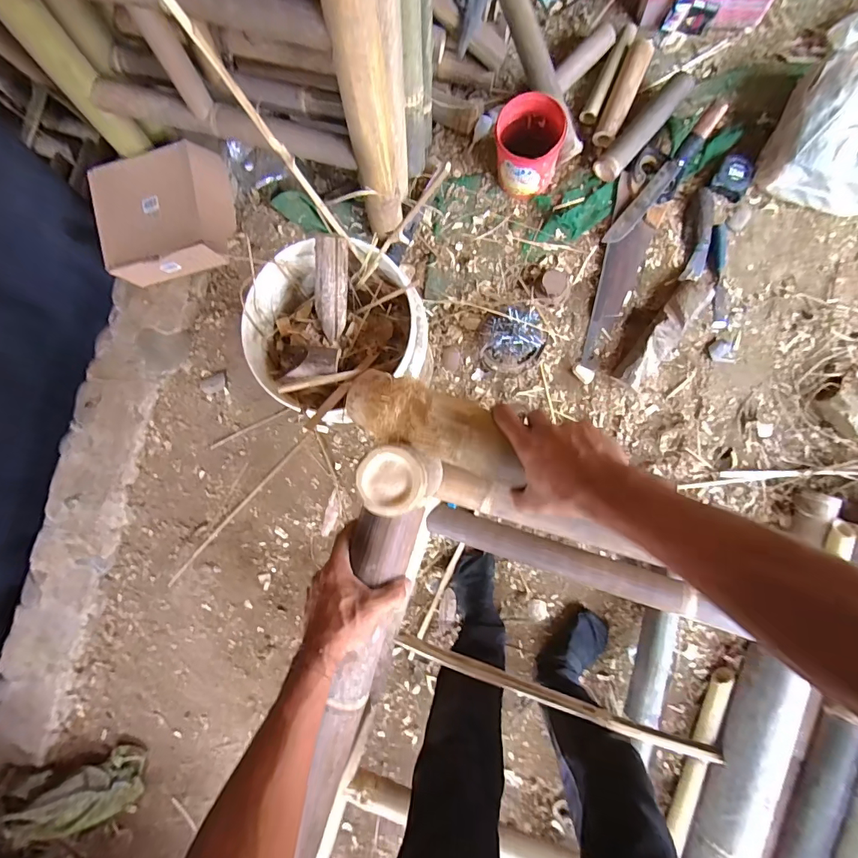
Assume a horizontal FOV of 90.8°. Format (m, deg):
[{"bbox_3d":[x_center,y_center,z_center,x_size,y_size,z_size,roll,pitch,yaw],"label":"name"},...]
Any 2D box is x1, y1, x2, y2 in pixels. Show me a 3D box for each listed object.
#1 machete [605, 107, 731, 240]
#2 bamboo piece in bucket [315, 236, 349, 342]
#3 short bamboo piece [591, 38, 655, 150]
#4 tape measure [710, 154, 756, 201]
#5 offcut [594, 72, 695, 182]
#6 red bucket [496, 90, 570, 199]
[{"bbox_3d":[0.520,-0.555,0.947,0.042,0.027,0.322,41,108,5],"label":"machete"},{"bbox_3d":[-0.168,-0.237,0.723,0.058,0.017,0.168,12,119,7],"label":"bamboo piece in bucket"},{"bbox_3d":[0.442,-0.766,0.961,0.057,0.044,0.239,24,93,6],"label":"short bamboo piece"},{"bbox_3d":[0.677,-0.561,0.942,0.079,0.030,0.078,21,93,6],"label":"tape measure"},{"bbox_3d":[0.485,-0.681,0.953,0.060,0.054,0.266,43,95,5],"label":"offcut"},{"bbox_3d":[0.218,-0.621,0.941,0.142,0.151,0.140,0,90,7],"label":"red bucket"}]

